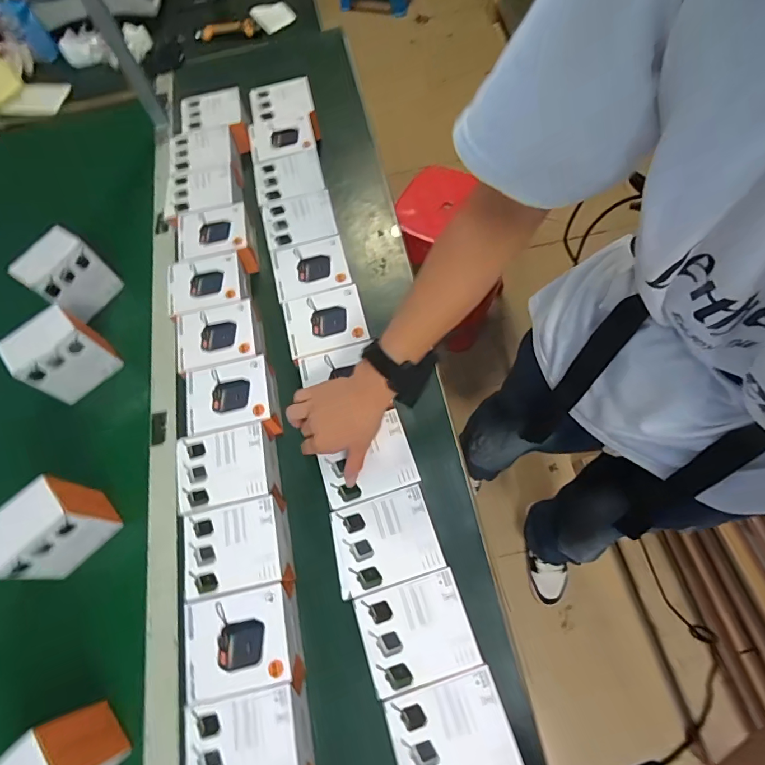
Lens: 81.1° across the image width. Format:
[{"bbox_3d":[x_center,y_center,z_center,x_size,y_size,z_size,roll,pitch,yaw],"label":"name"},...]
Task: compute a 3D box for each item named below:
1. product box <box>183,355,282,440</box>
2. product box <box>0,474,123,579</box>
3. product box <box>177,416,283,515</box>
[{"bbox_3d":[-0.207,0.028,0.621,0.116,0.045,0.106,-15,67,-3],"label":"product box"},{"bbox_3d":[-0.405,0.178,0.551,0.072,0.107,0.105,42,75,18],"label":"product box"},{"bbox_3d":[-0.200,0.111,0.586,0.123,0.048,0.103,-13,67,-2],"label":"product box"}]

